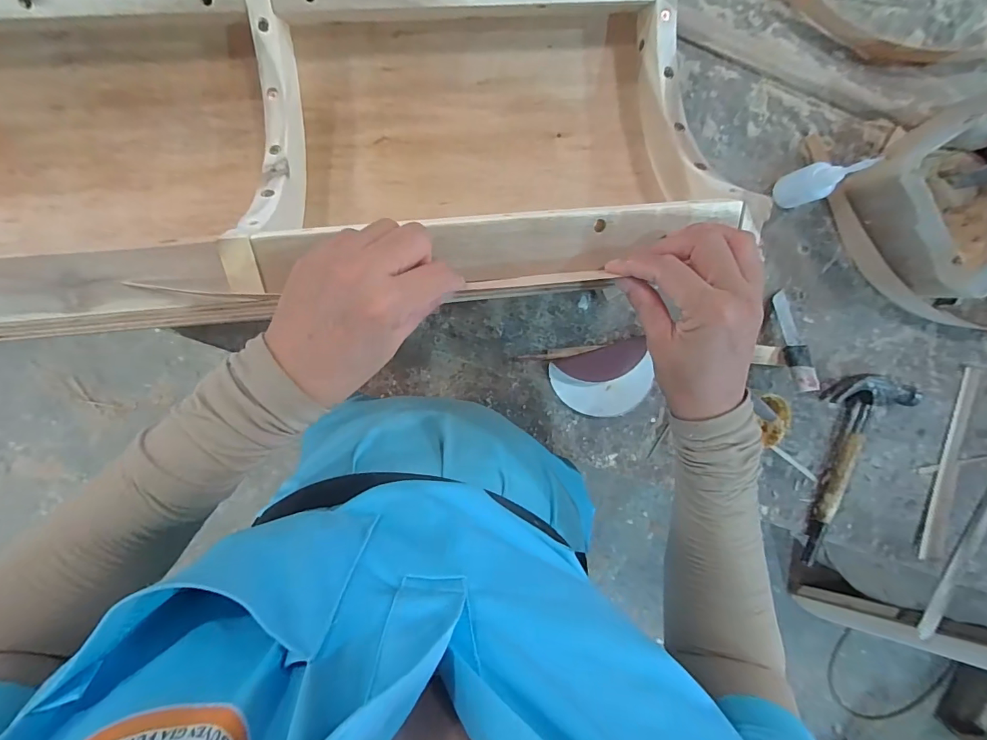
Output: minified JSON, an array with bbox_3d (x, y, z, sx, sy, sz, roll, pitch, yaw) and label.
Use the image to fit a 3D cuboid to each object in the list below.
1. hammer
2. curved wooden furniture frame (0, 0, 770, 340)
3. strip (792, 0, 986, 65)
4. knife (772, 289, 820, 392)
[{"bbox_3d":[0.421,0.119,0.507,0.099,0.022,0.225,4,98,-6],"label":"hammer"},{"bbox_3d":[-0.171,-0.176,0.334,0.687,0.164,0.259,-6,98,-5],"label":"curved wooden furniture frame"},{"bbox_3d":[0.399,-0.344,0.440,0.272,0.018,0.049,13,97,-7],"label":"strip"},{"bbox_3d":[0.322,-0.031,0.467,0.023,0.012,0.109,-5,74,-5],"label":"knife"}]

